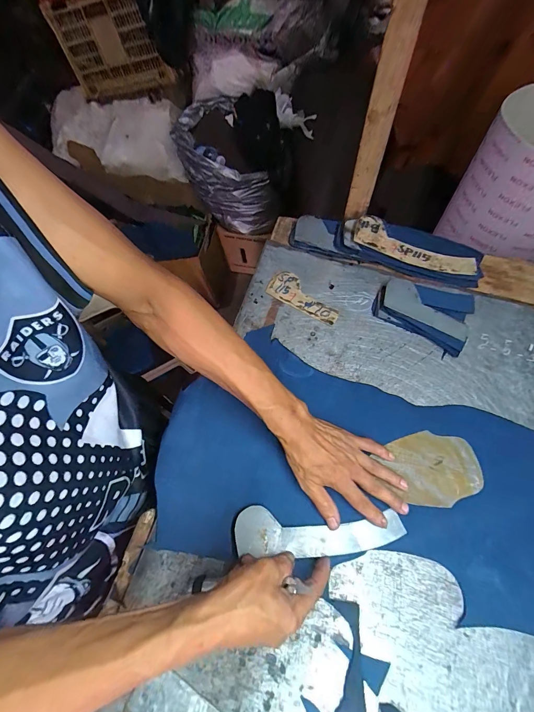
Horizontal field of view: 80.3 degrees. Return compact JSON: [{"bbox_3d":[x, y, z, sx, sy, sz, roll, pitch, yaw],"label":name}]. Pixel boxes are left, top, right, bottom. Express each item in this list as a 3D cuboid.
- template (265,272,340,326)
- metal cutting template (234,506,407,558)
[{"bbox_3d":[0.063,-0.100,0.533,0.128,0.005,0.055,29,72,11],"label":"template"},{"bbox_3d":[0.064,0.216,0.387,0.201,0.007,0.050,2,60,-2],"label":"metal cutting template"}]

